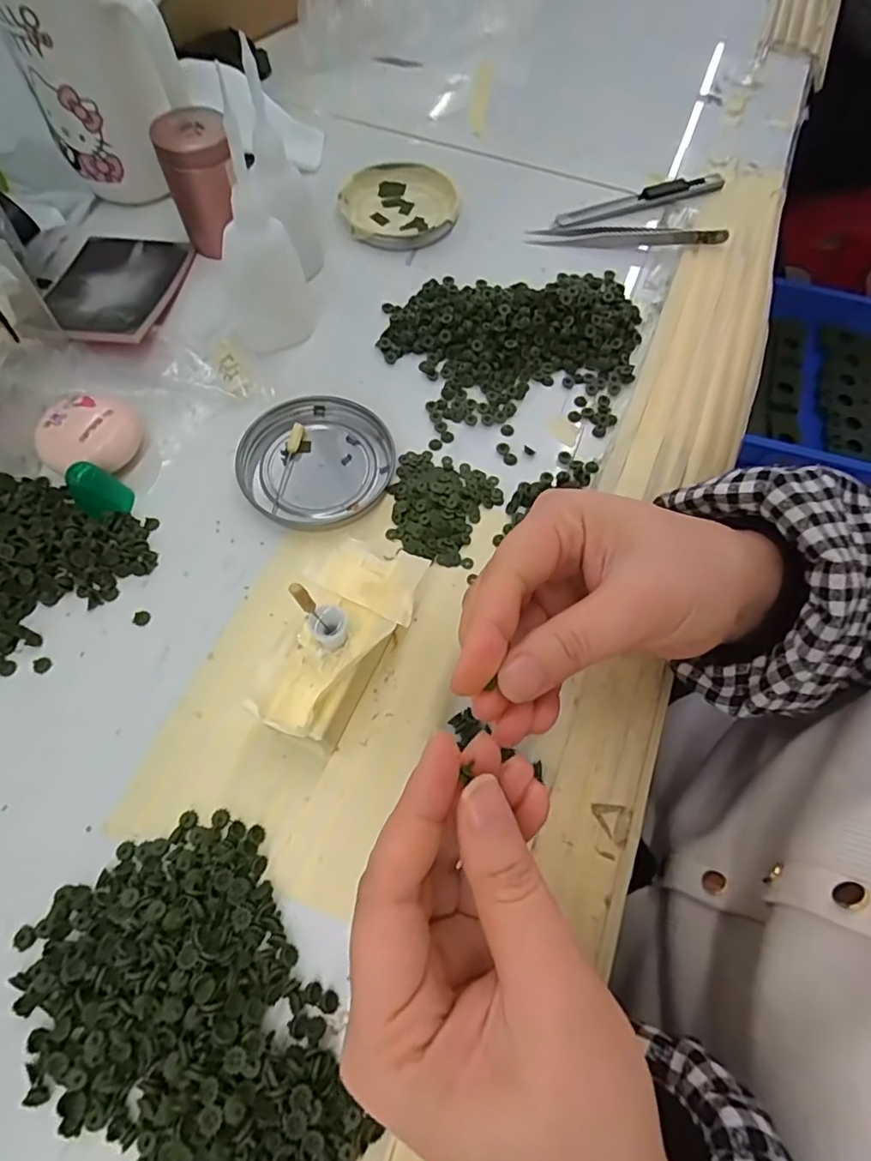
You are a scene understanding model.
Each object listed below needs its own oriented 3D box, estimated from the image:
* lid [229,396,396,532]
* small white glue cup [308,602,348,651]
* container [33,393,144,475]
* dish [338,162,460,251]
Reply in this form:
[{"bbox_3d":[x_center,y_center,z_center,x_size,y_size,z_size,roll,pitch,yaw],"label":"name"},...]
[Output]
[{"bbox_3d":[-0.063,-0.063,0.297,0.076,0.010,0.076,1,65,-2],"label":"lid"},{"bbox_3d":[-0.041,0.018,0.221,0.012,0.016,0.014,22,66,9],"label":"small white glue cup"},{"bbox_3d":[-0.175,-0.073,0.287,0.041,0.017,0.045,24,67,9],"label":"container"},{"bbox_3d":[-0.024,-0.257,0.388,0.078,0.009,0.076,1,65,-2],"label":"dish"}]

